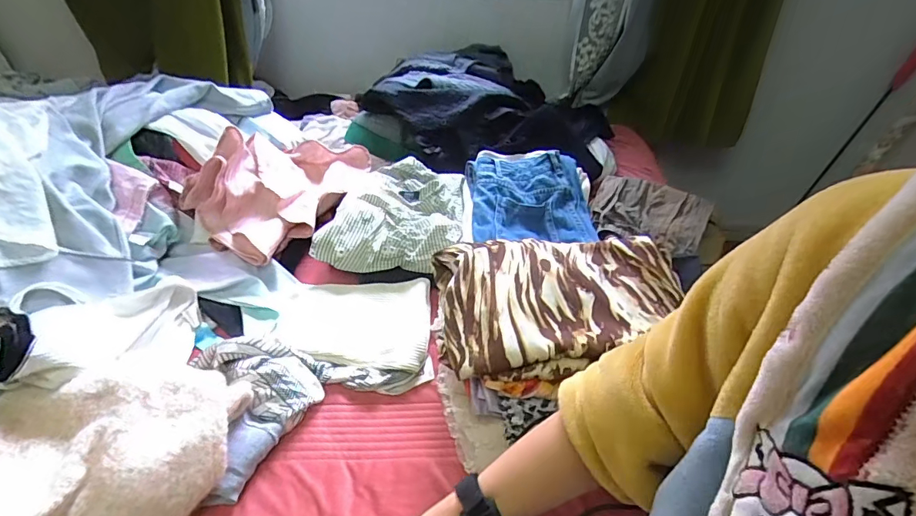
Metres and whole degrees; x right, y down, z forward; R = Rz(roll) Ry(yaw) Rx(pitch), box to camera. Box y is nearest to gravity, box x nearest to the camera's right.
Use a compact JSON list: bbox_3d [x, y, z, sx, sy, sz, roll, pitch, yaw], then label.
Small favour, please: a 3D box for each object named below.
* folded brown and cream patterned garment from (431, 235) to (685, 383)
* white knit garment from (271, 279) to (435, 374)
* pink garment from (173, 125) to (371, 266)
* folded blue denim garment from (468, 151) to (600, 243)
[{"bbox_3d":[0.155,0.059,0.662,0.364,0.079,0.221,-4,42,-7],"label":"folded brown and cream patterned garment"},{"bbox_3d":[-0.177,0.101,0.773,0.257,0.032,0.168,6,42,4],"label":"white knit garment"},{"bbox_3d":[-0.349,-0.170,0.923,0.209,0.139,0.365,21,45,19],"label":"pink garment"},{"bbox_3d":[0.146,-0.127,0.922,0.247,0.079,0.240,-1,42,-3],"label":"folded blue denim garment"}]

